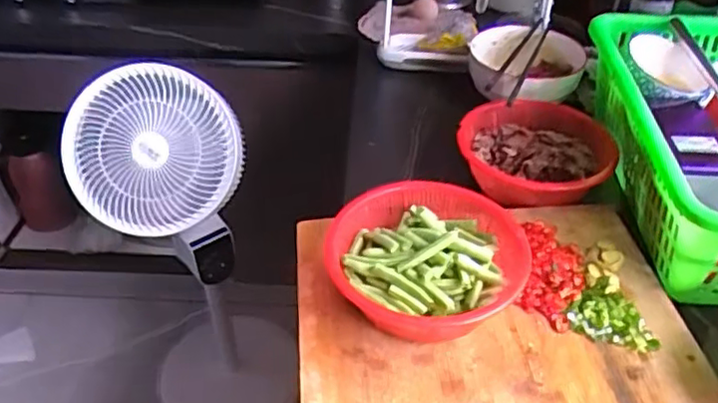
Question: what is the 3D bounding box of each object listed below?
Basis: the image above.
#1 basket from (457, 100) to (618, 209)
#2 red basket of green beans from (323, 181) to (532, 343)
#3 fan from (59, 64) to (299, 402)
[{"bbox_3d":[0.197,-0.054,0.724,0.156,0.051,0.135,-1,40,-2],"label":"basket"},{"bbox_3d":[0.059,0.055,0.579,0.171,0.062,0.158,0,40,0],"label":"red basket of green beans"},{"bbox_3d":[-0.289,0.092,1.177,0.269,0.811,0.345,-3,40,-4],"label":"fan"}]

